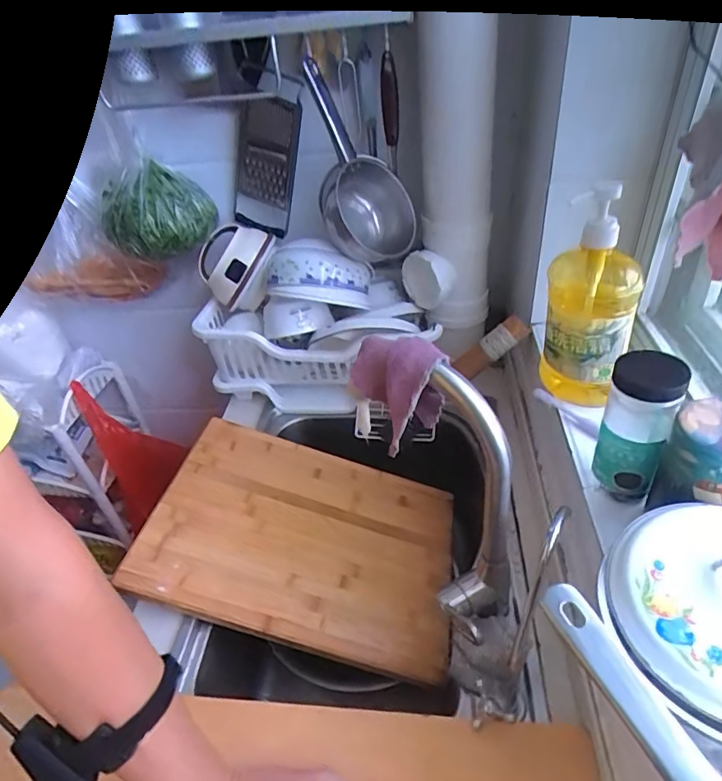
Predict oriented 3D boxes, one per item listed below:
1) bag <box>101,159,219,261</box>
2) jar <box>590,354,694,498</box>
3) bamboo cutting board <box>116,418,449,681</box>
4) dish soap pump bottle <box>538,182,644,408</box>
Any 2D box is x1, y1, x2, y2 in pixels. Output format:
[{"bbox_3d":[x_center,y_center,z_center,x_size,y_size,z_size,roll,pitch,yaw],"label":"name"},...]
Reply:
[{"bbox_3d":[-0.386,-0.333,0.936,0.203,0.165,0.101,-1,13,7],"label":"bag"},{"bbox_3d":[0.259,0.033,0.472,0.056,0.143,0.052,-4,38,3],"label":"jar"},{"bbox_3d":[-0.077,0.220,0.759,0.443,0.017,0.326,18,38,-2],"label":"bamboo cutting board"},{"bbox_3d":[0.269,-0.100,0.588,0.093,0.260,0.090,9,41,19],"label":"dish soap pump bottle"}]

